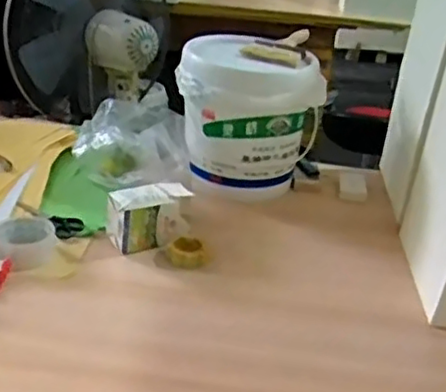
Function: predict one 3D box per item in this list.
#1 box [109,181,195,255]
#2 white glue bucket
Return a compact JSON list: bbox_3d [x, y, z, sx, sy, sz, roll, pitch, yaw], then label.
[{"bbox_3d":[-0.111,0.028,1.080,0.141,0.072,0.068,-12,34,-29],"label":"box"},{"bbox_3d":[0.046,-0.143,1.233,0.240,0.242,0.188,-10,33,-26],"label":"white glue bucket"}]

